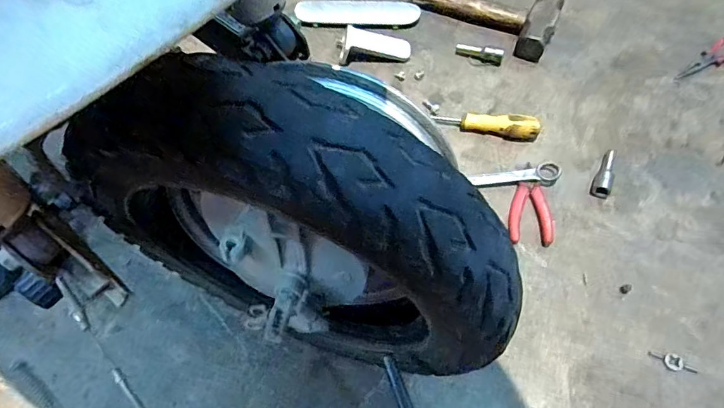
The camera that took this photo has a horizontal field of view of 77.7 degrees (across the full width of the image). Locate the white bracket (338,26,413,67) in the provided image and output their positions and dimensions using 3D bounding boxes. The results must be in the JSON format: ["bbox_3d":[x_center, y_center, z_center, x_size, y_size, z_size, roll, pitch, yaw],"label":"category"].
[{"bbox_3d":[0.021,-0.269,0.756,0.121,0.037,0.058,-4,63,1],"label":"white bracket"}]

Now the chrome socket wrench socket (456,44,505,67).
[{"bbox_3d":[0.195,-0.252,0.747,0.079,0.028,0.020,26,67,16],"label":"chrome socket wrench socket"}]

